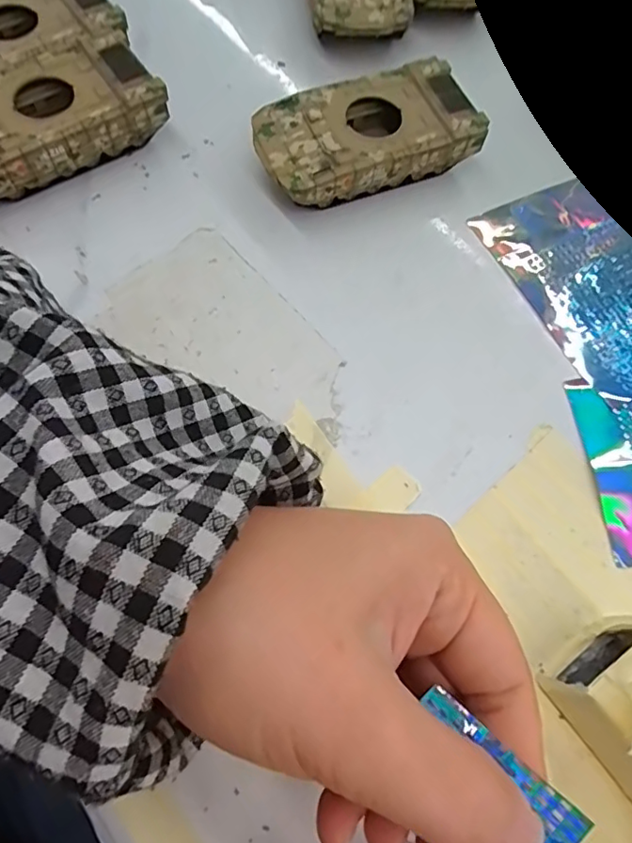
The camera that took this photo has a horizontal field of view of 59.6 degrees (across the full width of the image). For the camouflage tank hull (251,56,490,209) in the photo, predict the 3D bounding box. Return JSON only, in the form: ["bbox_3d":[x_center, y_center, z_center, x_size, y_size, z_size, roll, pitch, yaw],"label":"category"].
[{"bbox_3d":[0.022,-0.126,0.249,0.095,0.026,0.048,-20,71,-10],"label":"camouflage tank hull"}]

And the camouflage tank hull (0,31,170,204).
[{"bbox_3d":[-0.117,-0.129,0.241,0.094,0.027,0.048,-32,73,-14],"label":"camouflage tank hull"}]

